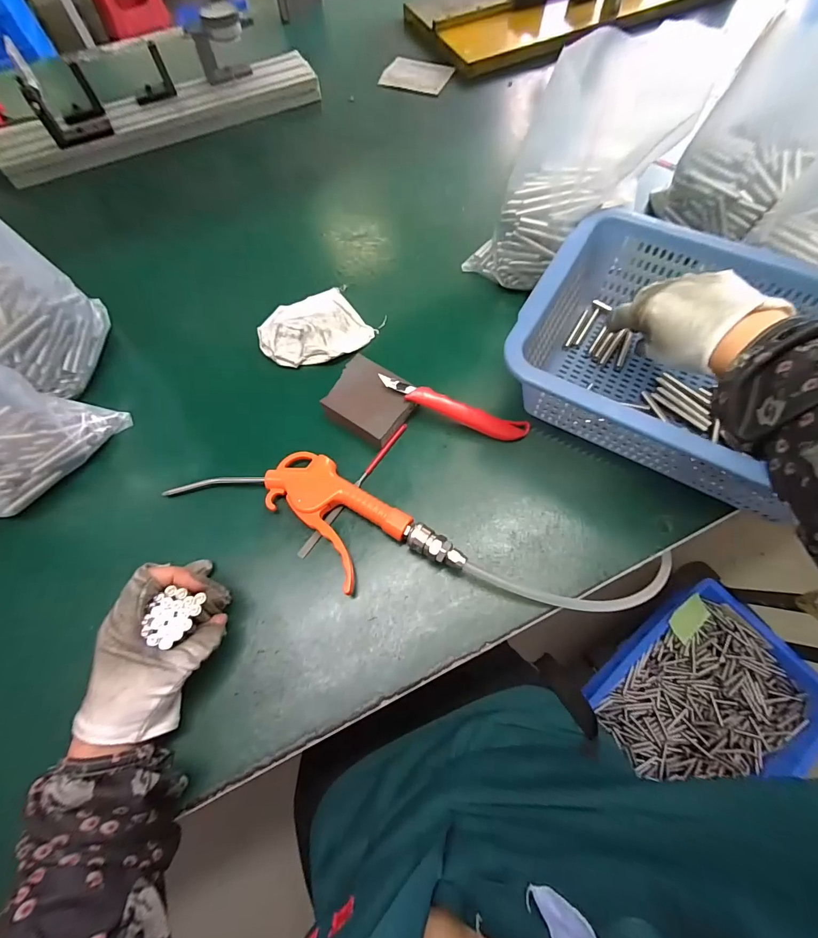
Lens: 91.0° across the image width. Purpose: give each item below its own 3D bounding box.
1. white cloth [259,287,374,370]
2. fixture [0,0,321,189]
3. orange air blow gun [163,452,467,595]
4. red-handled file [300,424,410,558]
[{"bbox_3d":[-0.109,-0.157,0.449,0.110,0.018,0.101,-37,67,-12],"label":"white cloth"},{"bbox_3d":[-0.383,-0.560,0.604,0.484,0.112,0.092,-27,65,-7],"label":"fixture"},{"bbox_3d":[-0.082,0.038,0.352,0.253,0.030,0.093,29,71,17],"label":"orange air blow gun"},{"bbox_3d":[-0.050,0.016,0.378,0.008,0.007,0.159,31,71,18],"label":"red-handled file"}]

